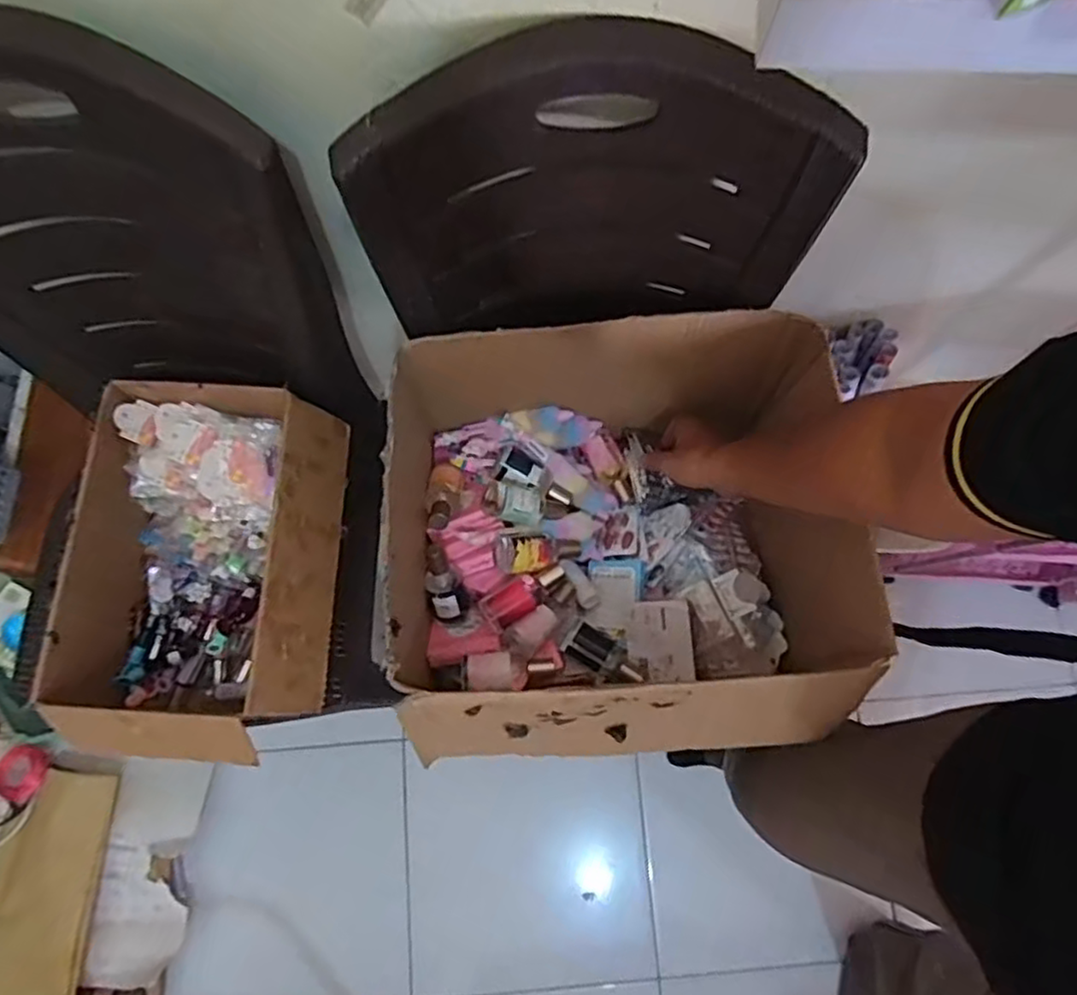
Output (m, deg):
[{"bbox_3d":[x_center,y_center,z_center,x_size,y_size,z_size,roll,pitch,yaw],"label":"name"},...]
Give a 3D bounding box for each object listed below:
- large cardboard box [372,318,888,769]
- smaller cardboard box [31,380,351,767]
[{"bbox_3d":[0.084,0.042,0.694,0.412,0.227,0.380,-6,77,-3],"label":"large cardboard box"},{"bbox_3d":[-0.346,0.072,0.734,0.244,0.138,0.366,4,77,-1],"label":"smaller cardboard box"}]

